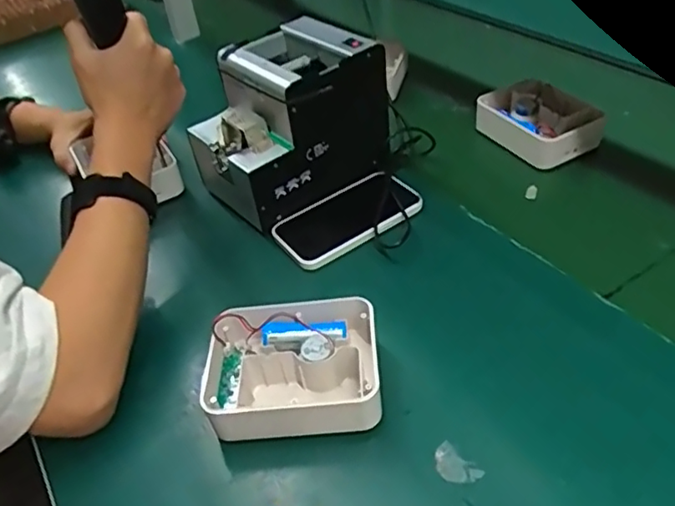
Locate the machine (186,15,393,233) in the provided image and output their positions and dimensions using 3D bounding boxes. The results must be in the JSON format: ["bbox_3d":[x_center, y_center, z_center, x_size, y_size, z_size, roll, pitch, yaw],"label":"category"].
[{"bbox_3d":[-0.051,-0.140,0.622,0.193,0.155,0.139,-30,46,-23],"label":"machine"}]

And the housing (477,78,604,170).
[{"bbox_3d":[0.238,-0.162,0.682,0.096,0.046,0.132,-23,43,-17],"label":"housing"}]

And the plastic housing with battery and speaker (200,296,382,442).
[{"bbox_3d":[-0.033,0.089,0.437,0.125,0.054,0.096,-6,41,2],"label":"plastic housing with battery and speaker"}]

